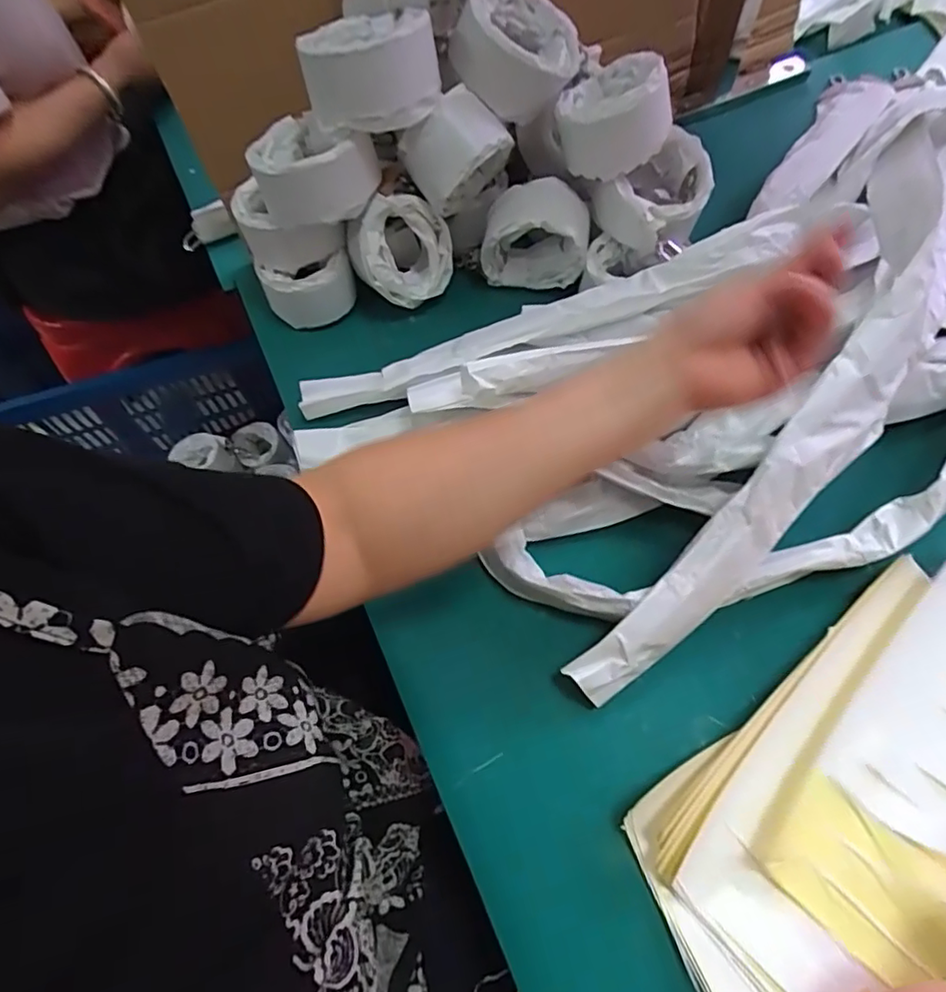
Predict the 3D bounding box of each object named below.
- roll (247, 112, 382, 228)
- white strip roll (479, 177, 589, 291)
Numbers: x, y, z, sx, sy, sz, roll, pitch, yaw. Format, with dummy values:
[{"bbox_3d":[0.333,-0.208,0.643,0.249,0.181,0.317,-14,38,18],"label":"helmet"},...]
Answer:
[{"bbox_3d":[-0.130,-0.273,0.470,0.096,0.050,0.085,-19,64,-8],"label":"roll"},{"bbox_3d":[0.058,-0.244,0.542,0.093,0.084,0.055,2,63,3],"label":"white strip roll"}]

